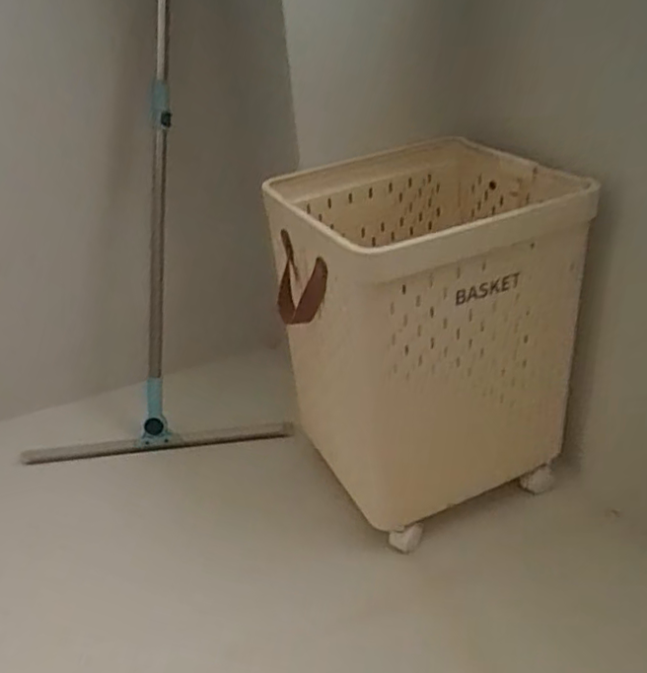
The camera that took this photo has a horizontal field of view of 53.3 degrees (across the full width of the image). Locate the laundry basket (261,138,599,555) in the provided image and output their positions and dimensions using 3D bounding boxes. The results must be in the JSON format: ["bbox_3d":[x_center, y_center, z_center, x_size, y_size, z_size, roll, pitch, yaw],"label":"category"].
[{"bbox_3d":[0.134,0.001,0.967,0.358,0.480,0.337,-18,33,-19],"label":"laundry basket"}]

